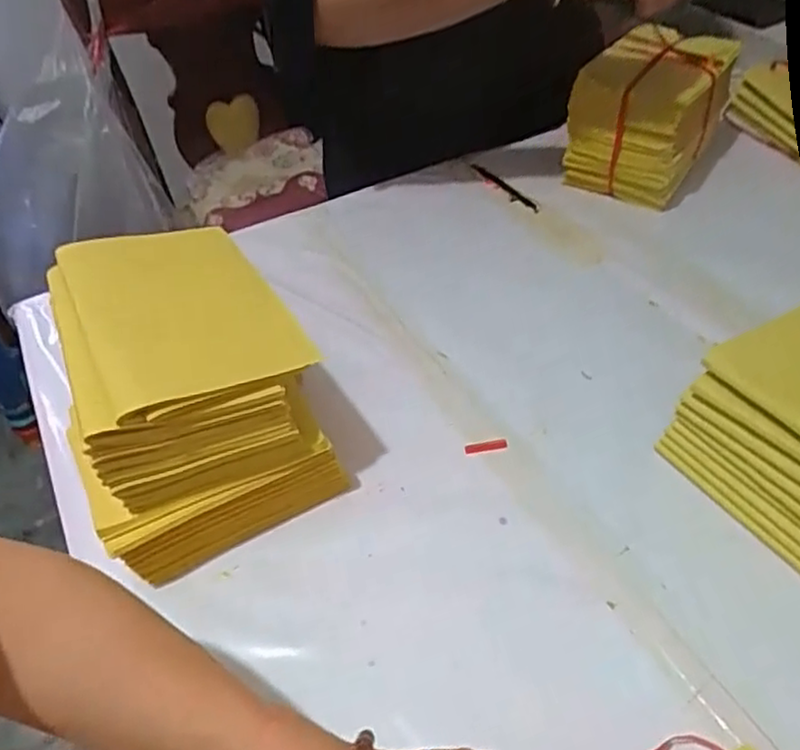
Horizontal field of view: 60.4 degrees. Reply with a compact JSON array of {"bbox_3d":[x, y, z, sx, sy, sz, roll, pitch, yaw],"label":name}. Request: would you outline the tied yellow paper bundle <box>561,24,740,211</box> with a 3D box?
[{"bbox_3d":[0.279,-0.284,0.760,0.123,0.134,0.156,33,56,30],"label":"tied yellow paper bundle"}]

